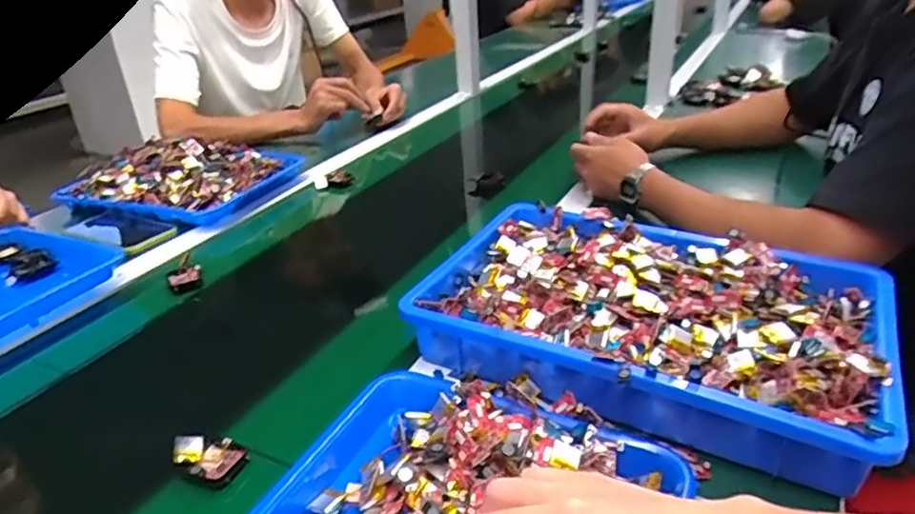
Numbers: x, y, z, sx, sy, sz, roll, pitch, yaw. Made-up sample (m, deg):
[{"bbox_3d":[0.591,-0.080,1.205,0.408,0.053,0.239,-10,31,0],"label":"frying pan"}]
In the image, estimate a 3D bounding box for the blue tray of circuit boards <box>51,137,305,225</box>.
[{"bbox_3d":[-0.422,-0.123,0.938,0.295,0.066,0.217,8,30,18],"label":"blue tray of circuit boards"}]

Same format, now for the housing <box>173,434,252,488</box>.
[{"bbox_3d":[-0.188,0.150,0.468,0.056,0.016,0.038,14,32,28],"label":"housing"}]

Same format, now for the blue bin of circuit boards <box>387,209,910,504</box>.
[{"bbox_3d":[0.161,0.049,0.556,0.387,0.068,0.254,15,33,30],"label":"blue bin of circuit boards"}]

